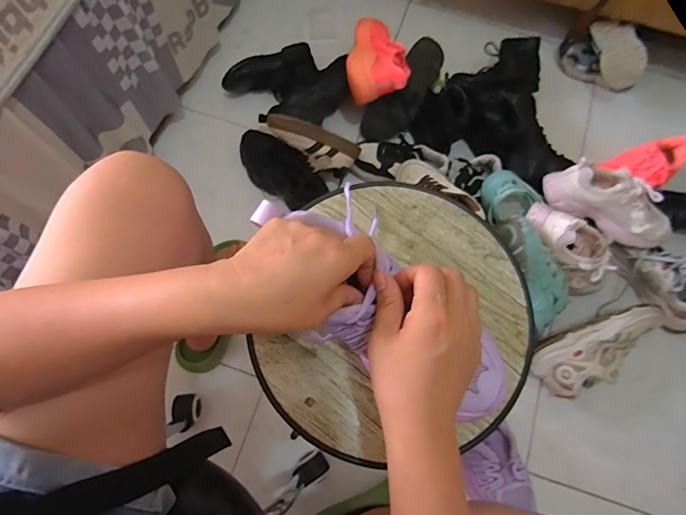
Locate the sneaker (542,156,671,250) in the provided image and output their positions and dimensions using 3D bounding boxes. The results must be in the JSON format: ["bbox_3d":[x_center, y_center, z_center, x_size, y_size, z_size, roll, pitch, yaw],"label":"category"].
[{"bbox_3d":[0.496,-0.097,0.781,0.242,0.084,0.090,31,74,7],"label":"sneaker"}]

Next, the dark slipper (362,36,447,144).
[{"bbox_3d":[0.135,-0.356,0.912,0.095,0.050,0.248,38,94,9],"label":"dark slipper"}]

